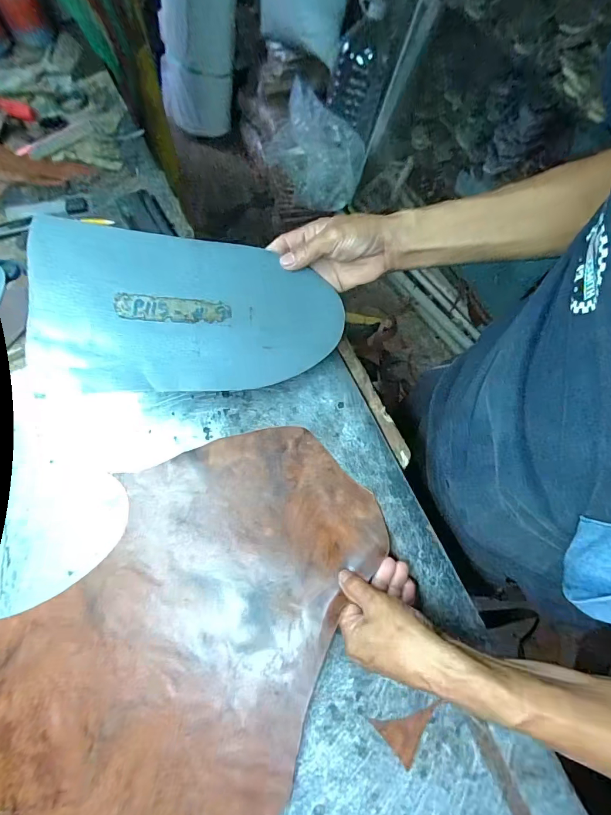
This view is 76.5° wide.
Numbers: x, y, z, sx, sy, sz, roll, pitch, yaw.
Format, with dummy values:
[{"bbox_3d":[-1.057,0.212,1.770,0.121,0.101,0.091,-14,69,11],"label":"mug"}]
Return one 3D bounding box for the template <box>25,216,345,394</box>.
[{"bbox_3d":[-0.111,-0.094,0.399,0.298,0.008,0.158,1,91,-15],"label":"template"}]

